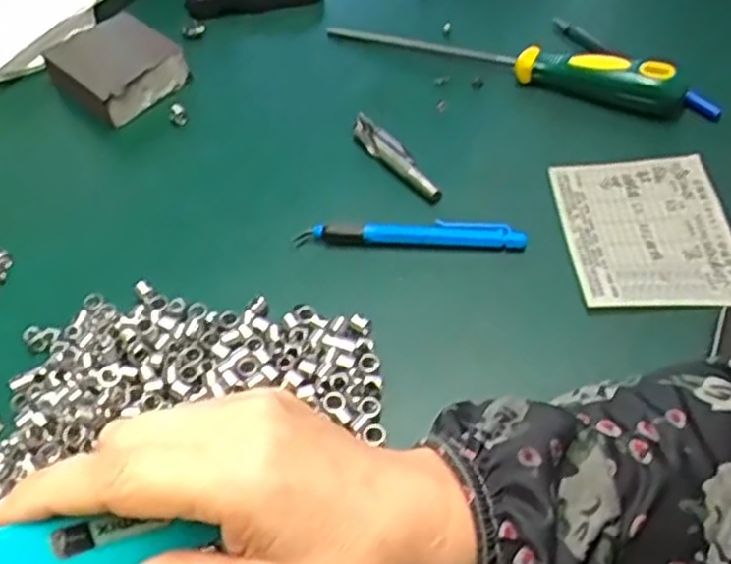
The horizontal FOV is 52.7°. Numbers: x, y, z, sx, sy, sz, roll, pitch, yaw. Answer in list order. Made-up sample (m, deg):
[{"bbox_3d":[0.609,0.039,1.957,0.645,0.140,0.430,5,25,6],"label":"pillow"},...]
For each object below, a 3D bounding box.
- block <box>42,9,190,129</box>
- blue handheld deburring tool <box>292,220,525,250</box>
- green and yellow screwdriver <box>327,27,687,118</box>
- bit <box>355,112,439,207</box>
[{"bbox_3d":[-0.177,-0.151,0.518,0.089,0.025,0.080,35,61,27],"label":"block"},{"bbox_3d":[0.024,-0.026,0.408,0.125,0.013,0.012,1,52,4],"label":"blue handheld deburring tool"},{"bbox_3d":[0.085,-0.152,0.487,0.239,0.029,0.025,17,54,17],"label":"green and yellow screwdriver"},{"bbox_3d":[0.017,-0.076,0.447,0.014,0.011,0.085,-27,55,-17],"label":"bit"}]

